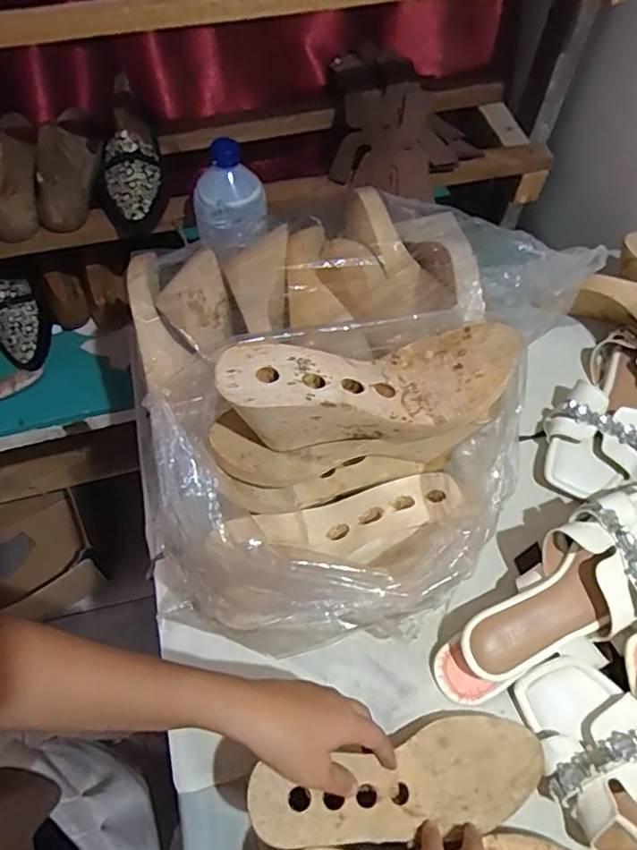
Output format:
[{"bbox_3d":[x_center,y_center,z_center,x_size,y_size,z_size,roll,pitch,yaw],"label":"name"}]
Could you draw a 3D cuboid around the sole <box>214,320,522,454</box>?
[{"bbox_3d":[0.042,-0.024,0.461,0.228,0.091,0.080,-13,59,-9],"label":"sole"}]

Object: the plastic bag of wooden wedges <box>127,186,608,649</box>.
[{"bbox_3d":[0.041,-0.056,0.564,0.464,0.221,0.409,-18,59,-12],"label":"plastic bag of wooden wedges"}]

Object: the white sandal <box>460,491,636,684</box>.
[{"bbox_3d":[0.232,0.140,0.517,0.241,0.049,0.095,-35,63,-4],"label":"white sandal"}]

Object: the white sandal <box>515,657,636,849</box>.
[{"bbox_3d":[0.250,0.301,0.452,0.100,0.045,0.240,-20,60,-13],"label":"white sandal"}]

